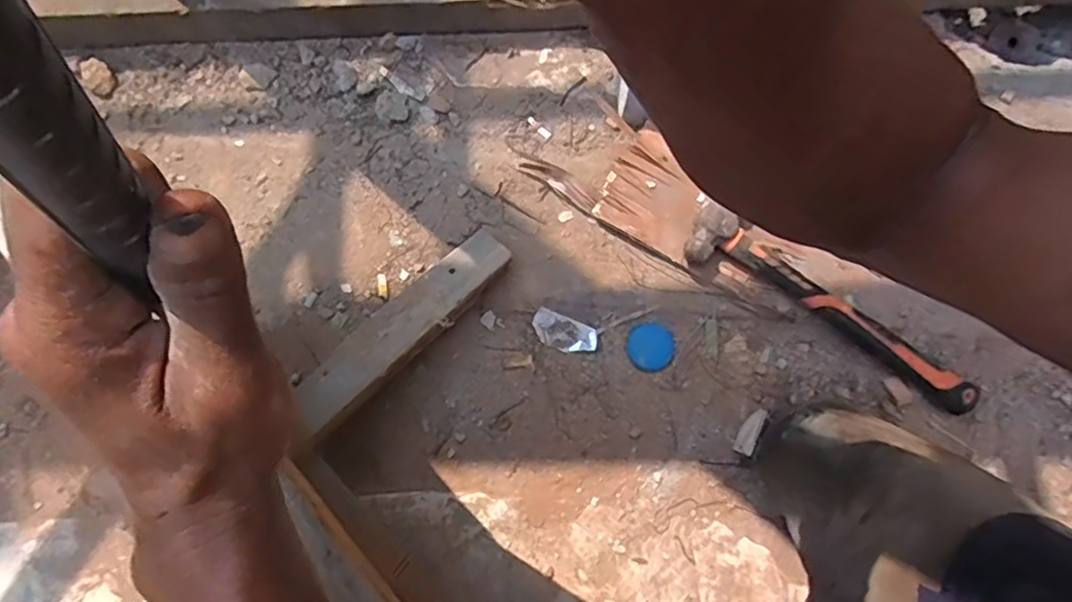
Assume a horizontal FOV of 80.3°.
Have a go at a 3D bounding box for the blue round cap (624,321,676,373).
[{"bbox_3d":[0.136,0.054,0.753,0.056,0.009,0.056,0,73,-1],"label":"blue round cap"}]

